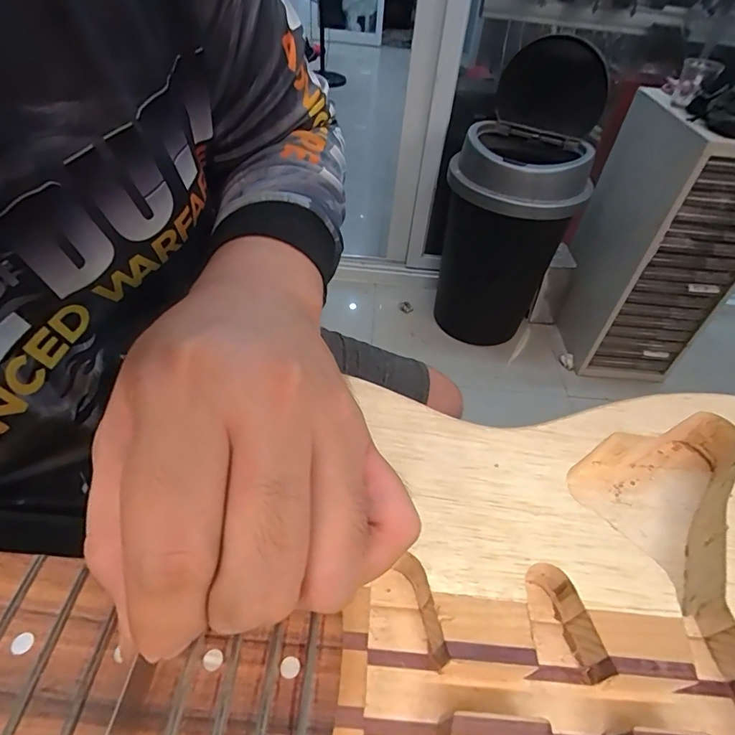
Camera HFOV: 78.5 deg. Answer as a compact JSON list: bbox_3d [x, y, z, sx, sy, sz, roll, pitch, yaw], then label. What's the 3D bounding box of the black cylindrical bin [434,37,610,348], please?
[{"bbox_3d":[0.393,-0.427,1.284,0.320,0.731,0.296,3,46,-3],"label":"black cylindrical bin"}]

